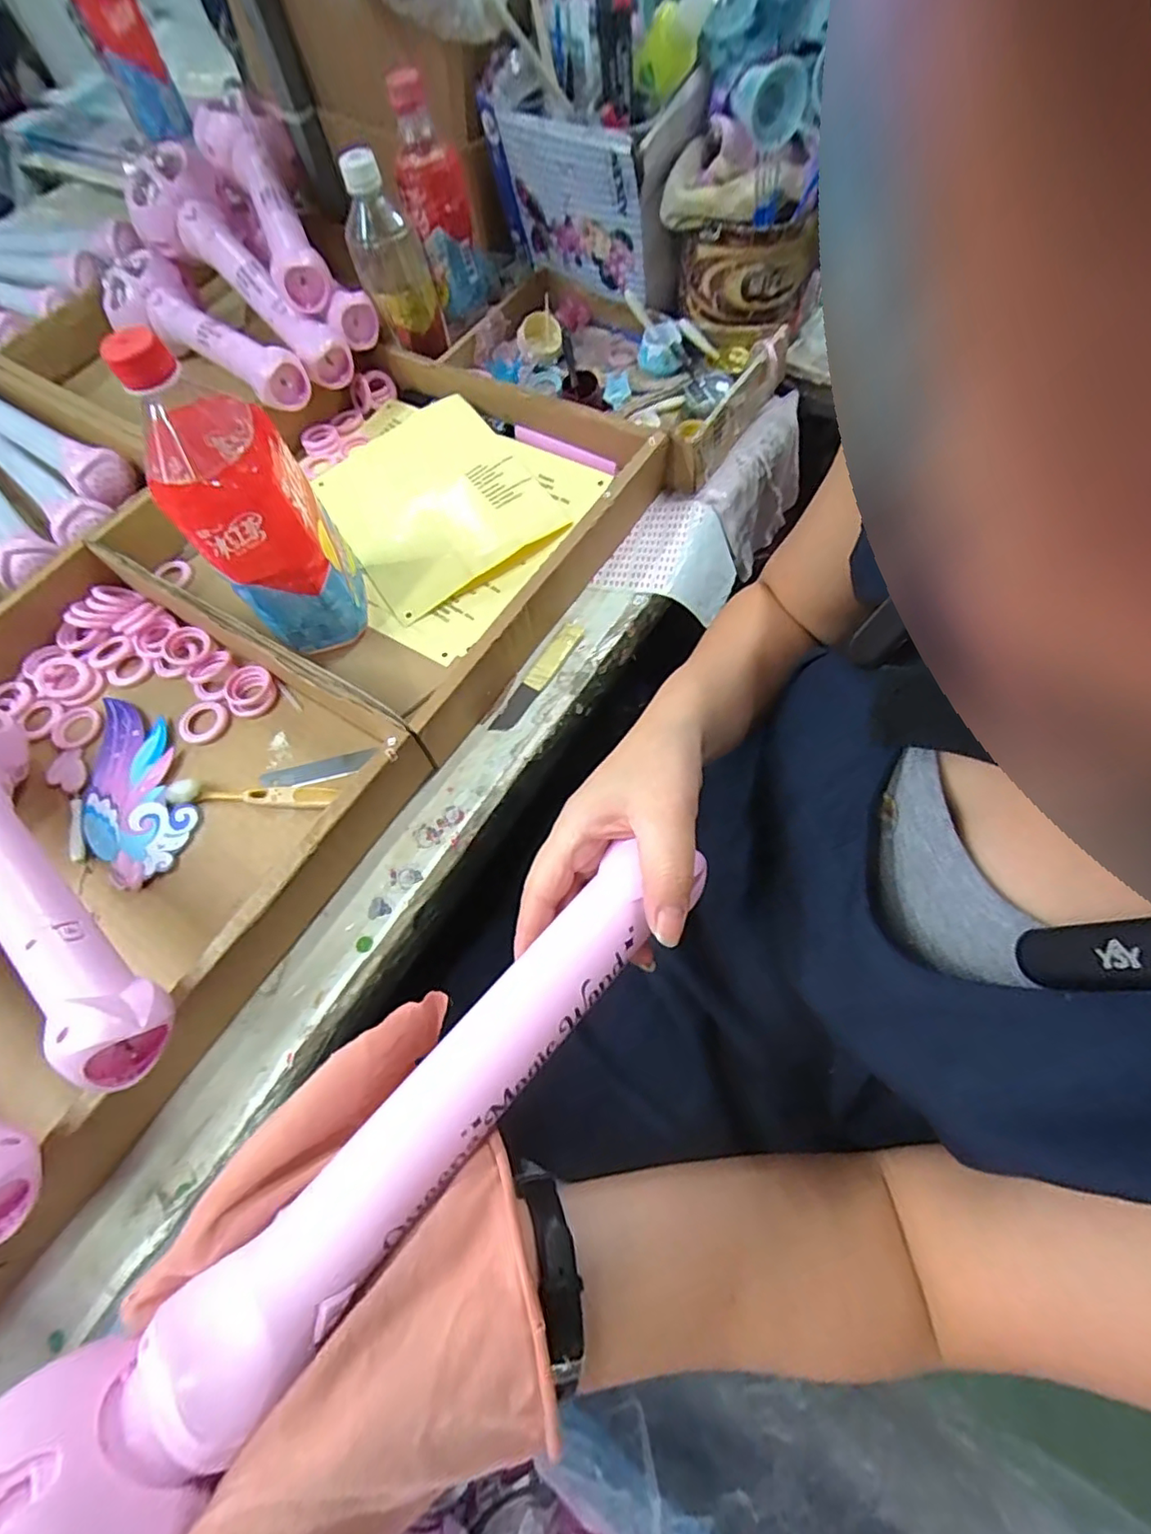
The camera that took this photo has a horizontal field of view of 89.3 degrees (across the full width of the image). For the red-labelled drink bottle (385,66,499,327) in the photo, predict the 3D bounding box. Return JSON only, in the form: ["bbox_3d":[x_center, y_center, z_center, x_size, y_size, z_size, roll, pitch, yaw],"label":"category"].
[{"bbox_3d":[-0.127,-0.549,0.575,0.072,0.167,0.073,-6,67,-1],"label":"red-labelled drink bottle"}]

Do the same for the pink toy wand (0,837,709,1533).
[{"bbox_3d":[-0.070,0.147,0.208,0.070,0.046,0.308,40,62,16],"label":"pink toy wand"}]

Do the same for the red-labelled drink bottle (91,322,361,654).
[{"bbox_3d":[-0.224,-0.180,0.405,0.087,0.211,0.103,-33,69,-13],"label":"red-labelled drink bottle"}]

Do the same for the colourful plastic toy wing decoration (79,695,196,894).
[{"bbox_3d":[-0.338,0.011,0.438,0.071,0.011,0.165,-31,70,-11],"label":"colourful plastic toy wing decoration"}]

